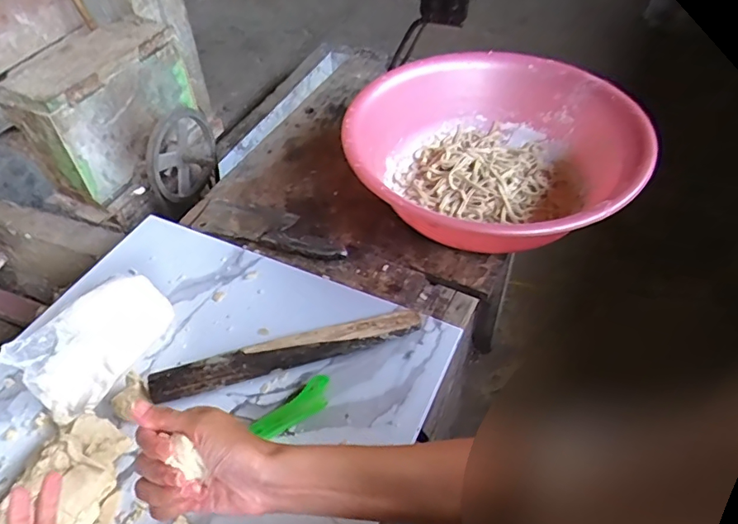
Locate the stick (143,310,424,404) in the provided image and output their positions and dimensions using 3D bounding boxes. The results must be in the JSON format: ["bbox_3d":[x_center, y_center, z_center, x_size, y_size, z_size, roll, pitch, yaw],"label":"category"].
[{"bbox_3d":[-0.087,0.105,0.583,0.300,0.034,0.031,-13,47,-11],"label":"stick"}]

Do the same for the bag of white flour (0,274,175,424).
[{"bbox_3d":[-0.299,0.085,0.575,0.071,0.074,0.166,24,51,22],"label":"bag of white flour"}]

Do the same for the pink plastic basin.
[{"bbox_3d":[0.177,-0.145,0.749,0.397,0.135,0.381,0,46,1],"label":"pink plastic basin"}]

